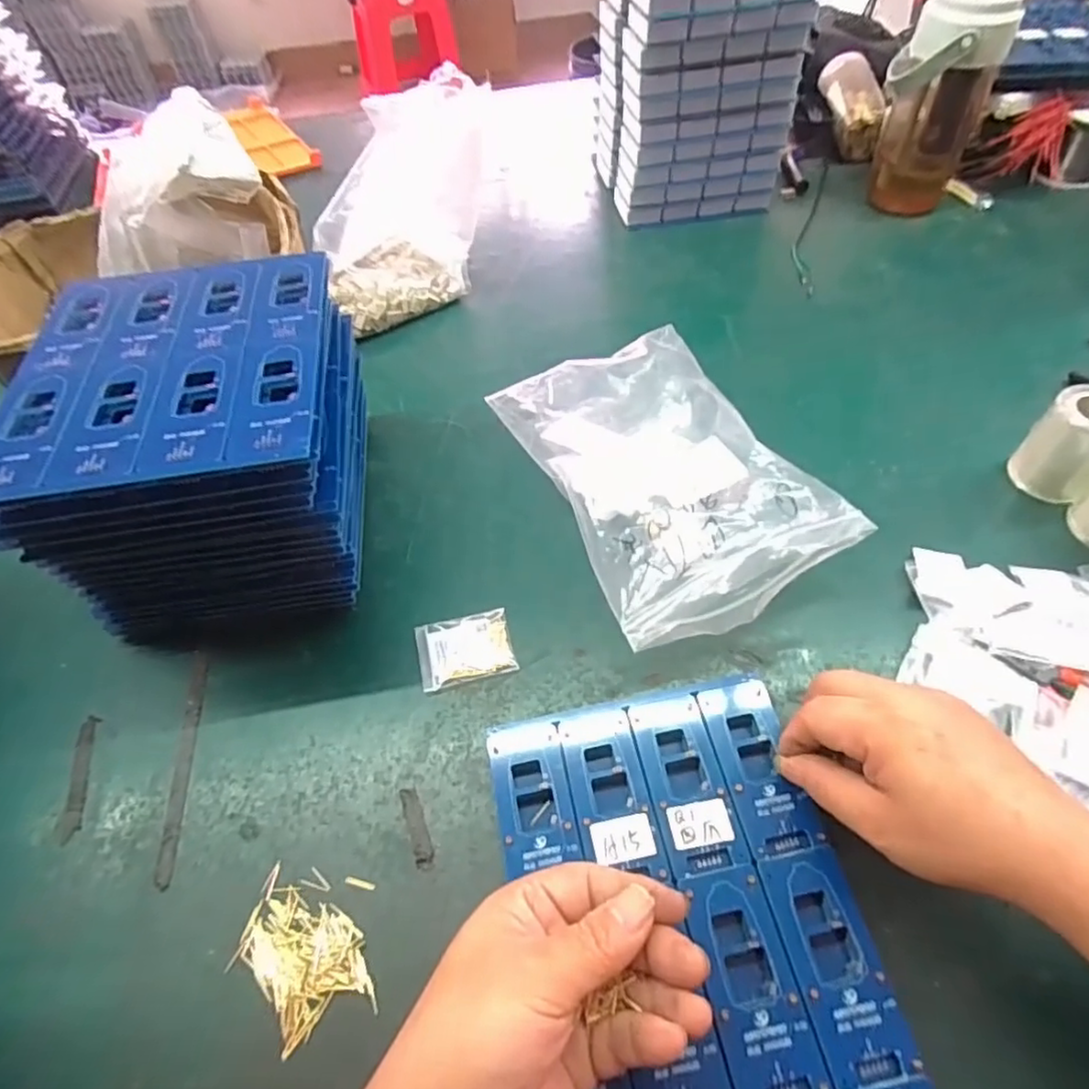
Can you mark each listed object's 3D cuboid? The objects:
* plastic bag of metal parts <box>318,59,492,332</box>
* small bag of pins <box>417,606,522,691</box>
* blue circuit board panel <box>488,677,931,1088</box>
[{"bbox_3d":[-0.129,-0.310,0.597,0.165,0.176,0.093,-29,57,-16],"label":"plastic bag of metal parts"},{"bbox_3d":[-0.051,0.068,0.414,0.059,0.007,0.046,-14,54,-5],"label":"small bag of pins"},{"bbox_3d":[0.065,0.168,0.316,0.158,0.006,0.188,-11,54,-3],"label":"blue circuit board panel"}]

